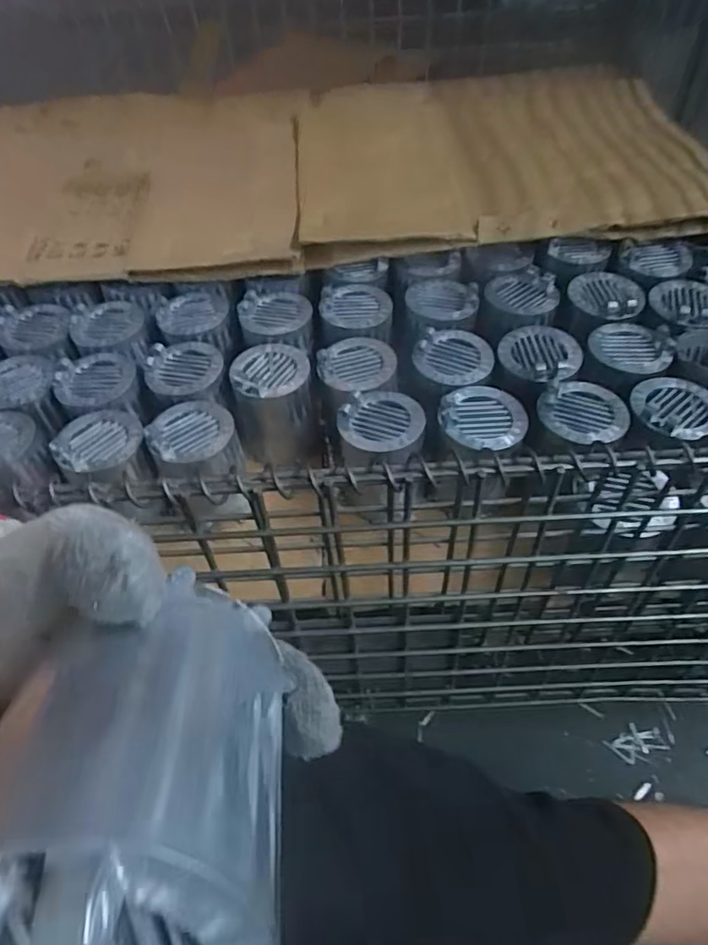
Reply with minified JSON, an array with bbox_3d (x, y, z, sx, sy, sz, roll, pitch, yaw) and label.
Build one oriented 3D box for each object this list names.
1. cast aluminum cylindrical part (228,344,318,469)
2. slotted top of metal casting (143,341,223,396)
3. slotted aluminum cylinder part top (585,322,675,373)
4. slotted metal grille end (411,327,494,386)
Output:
[{"bbox_3d":[-0.089,-0.077,0.687,0.087,0.116,0.092,-5,52,0],"label":"cast aluminum cylindrical part"},{"bbox_3d":[-0.191,-0.120,0.666,0.085,0.017,0.078,-2,52,2],"label":"slotted top of metal casting"},{"bbox_3d":[0.302,-0.139,0.648,0.083,0.016,0.074,26,58,22],"label":"slotted aluminum cylinder part top"},{"bbox_3d":[0.109,-0.129,0.649,0.081,0.020,0.082,-2,52,2],"label":"slotted metal grille end"}]

